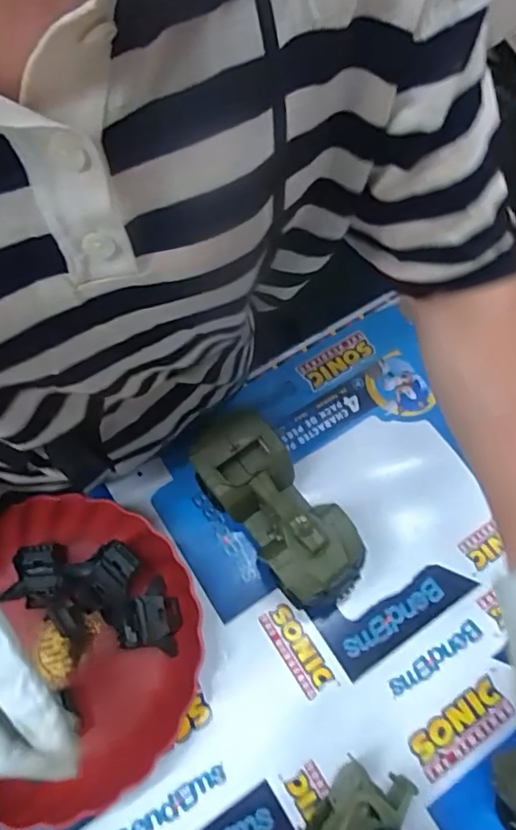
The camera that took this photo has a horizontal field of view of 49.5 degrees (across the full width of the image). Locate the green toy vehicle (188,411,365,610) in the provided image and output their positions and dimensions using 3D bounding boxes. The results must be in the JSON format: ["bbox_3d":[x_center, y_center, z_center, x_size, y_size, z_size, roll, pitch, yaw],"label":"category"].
[{"bbox_3d":[0.014,0.084,0.517,0.076,0.081,0.191,-37,73,-15],"label":"green toy vehicle"}]

